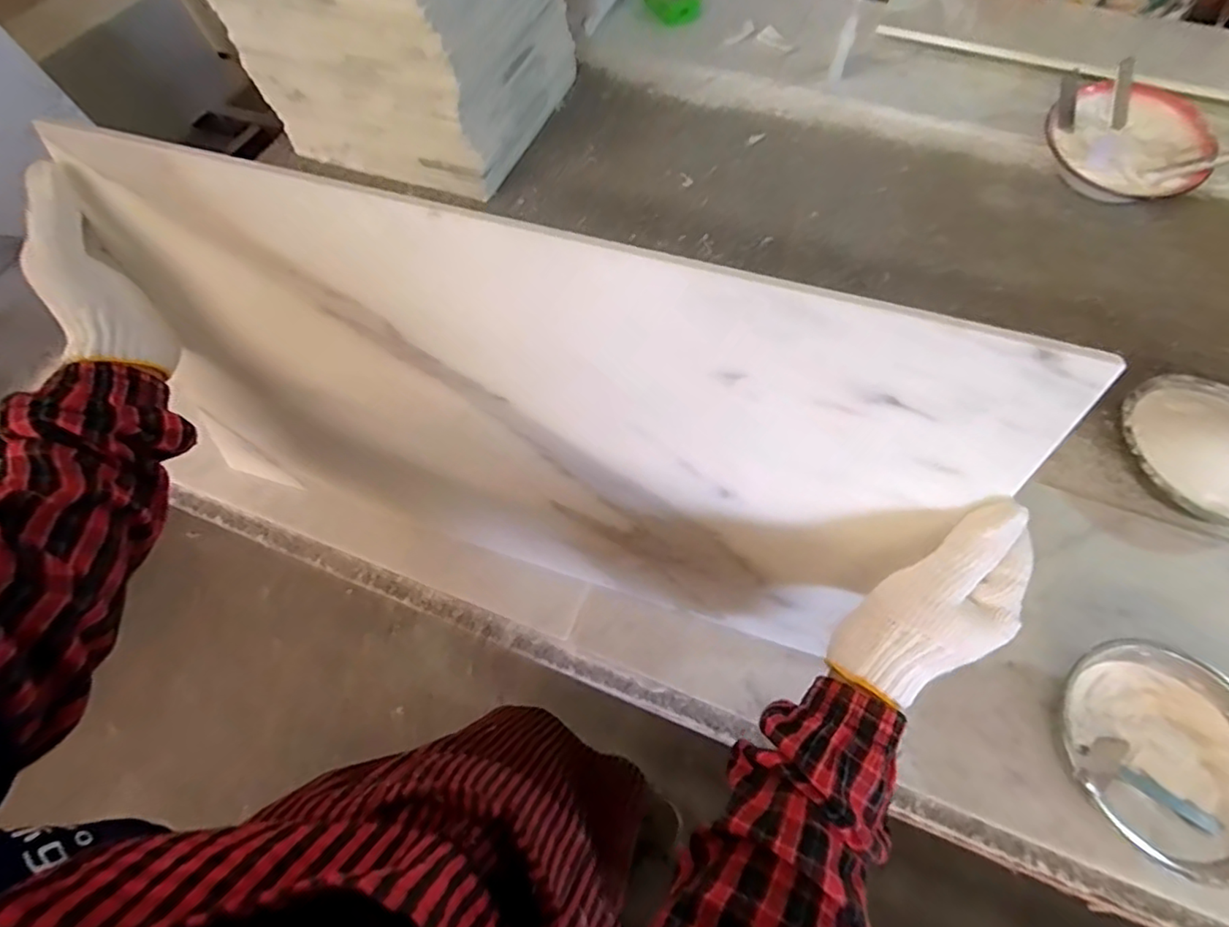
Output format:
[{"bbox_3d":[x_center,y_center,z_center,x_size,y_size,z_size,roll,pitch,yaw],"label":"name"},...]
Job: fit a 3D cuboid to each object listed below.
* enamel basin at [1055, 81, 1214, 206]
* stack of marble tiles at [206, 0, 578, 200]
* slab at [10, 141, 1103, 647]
[{"bbox_3d":[0.652,-0.405,0.744,0.172,0.070,0.165,-1,61,1],"label":"enamel basin"},{"bbox_3d":[-0.266,-0.579,0.721,0.321,0.281,0.302,18,63,11],"label":"stack of marble tiles"},{"bbox_3d":[-0.072,-0.023,0.412,0.573,0.291,0.022,17,48,11],"label":"slab"}]

